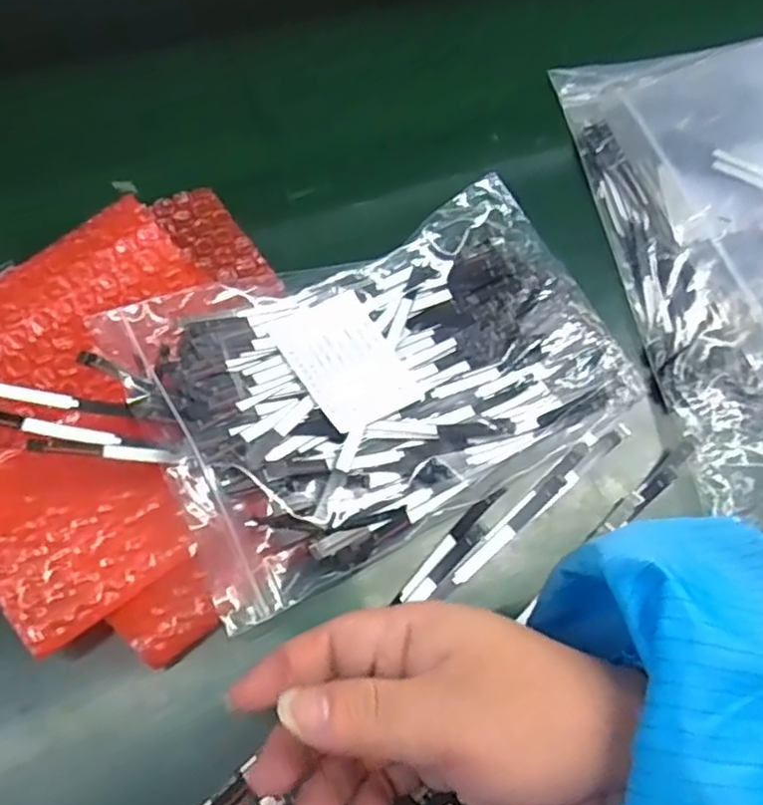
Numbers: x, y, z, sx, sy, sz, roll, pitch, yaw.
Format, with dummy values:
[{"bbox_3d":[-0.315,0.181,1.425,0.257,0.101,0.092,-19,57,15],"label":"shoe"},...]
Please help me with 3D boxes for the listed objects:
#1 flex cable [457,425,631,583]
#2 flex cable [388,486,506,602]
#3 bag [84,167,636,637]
[{"bbox_3d":[0.077,0.045,0.332,0.116,0.009,0.013,-36,75,-19],"label":"flex cable"},{"bbox_3d":[0.032,0.064,0.317,0.006,0.005,0.073,41,68,11],"label":"flex cable"},{"bbox_3d":[0.004,-0.015,0.334,0.226,0.053,0.146,-25,72,-16],"label":"bag"}]

